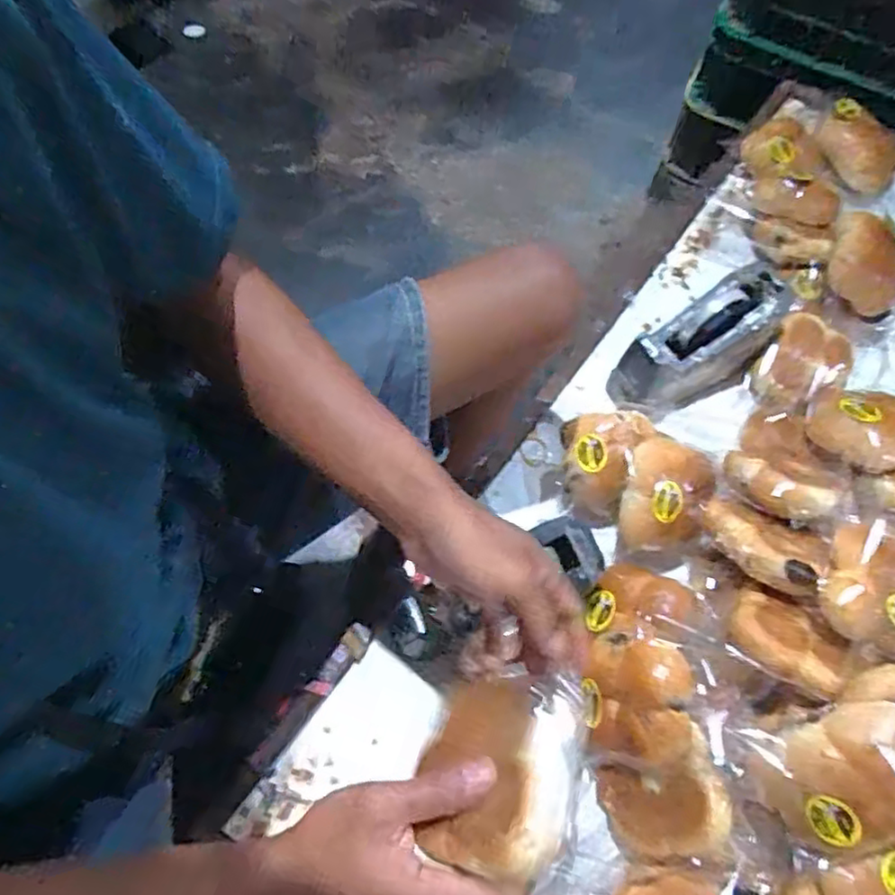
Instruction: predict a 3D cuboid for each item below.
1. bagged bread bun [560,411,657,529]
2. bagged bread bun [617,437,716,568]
[{"bbox_3d":[0.161,0.012,0.697,0.086,0.093,0.114,19,68,6],"label":"bagged bread bun"},{"bbox_3d":[0.218,0.054,0.656,0.088,0.059,0.114,9,68,2],"label":"bagged bread bun"}]

